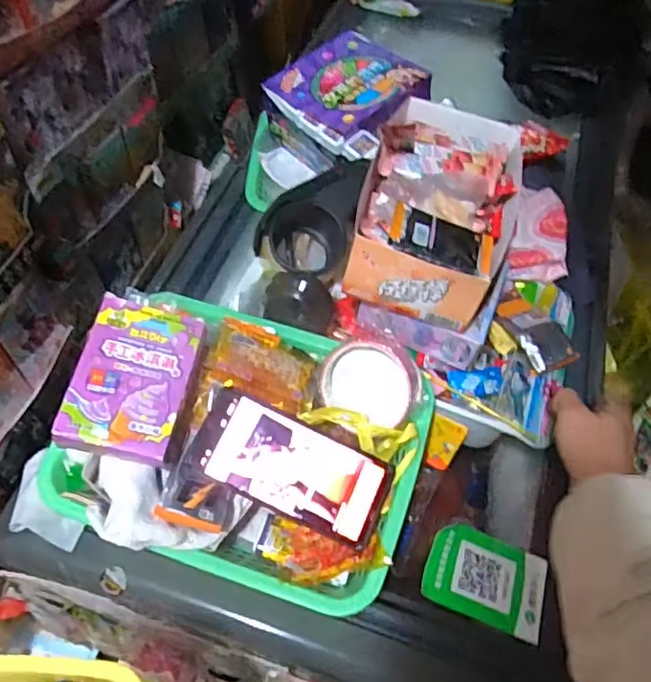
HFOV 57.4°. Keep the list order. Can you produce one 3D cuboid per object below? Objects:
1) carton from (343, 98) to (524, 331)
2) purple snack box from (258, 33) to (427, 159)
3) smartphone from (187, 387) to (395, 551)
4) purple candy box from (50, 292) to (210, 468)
[{"bbox_3d":[0.108,-0.142,0.601,0.137,0.090,0.254,23,52,-5],"label":"carton"},{"bbox_3d":[0.034,-0.312,0.744,0.166,0.044,0.186,-40,61,-23],"label":"purple snack box"},{"bbox_3d":[-0.028,0.105,0.503,0.165,0.012,0.076,27,71,-2],"label":"smartphone"},{"bbox_3d":[-0.159,0.033,0.498,0.098,0.034,0.135,16,61,-9],"label":"purple candy box"}]

